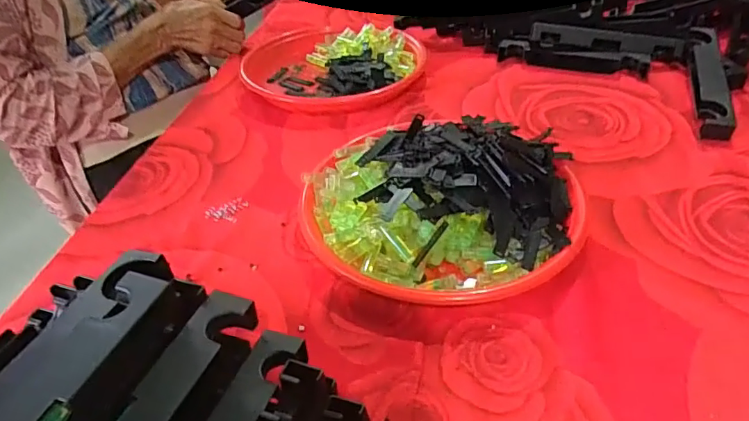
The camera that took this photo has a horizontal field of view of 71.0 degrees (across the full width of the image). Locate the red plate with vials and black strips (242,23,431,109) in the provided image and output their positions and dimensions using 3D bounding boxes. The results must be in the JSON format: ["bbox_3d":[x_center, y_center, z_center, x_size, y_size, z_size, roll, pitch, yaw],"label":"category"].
[{"bbox_3d":[-0.061,-0.209,0.733,0.234,0.033,0.210,-20,43,-17],"label":"red plate with vials and black strips"}]

